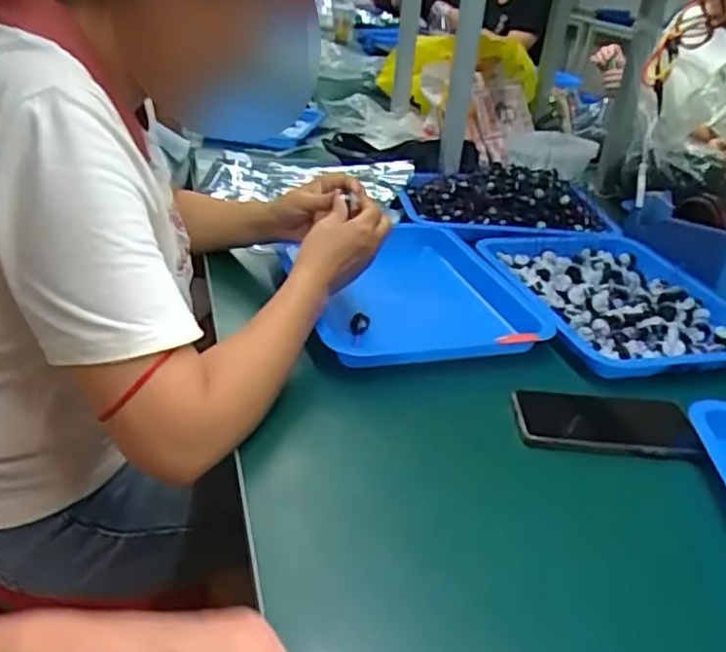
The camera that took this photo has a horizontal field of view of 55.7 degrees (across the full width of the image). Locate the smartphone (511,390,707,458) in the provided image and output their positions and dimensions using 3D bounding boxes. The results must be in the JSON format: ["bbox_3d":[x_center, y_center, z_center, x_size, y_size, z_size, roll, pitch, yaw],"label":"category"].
[{"bbox_3d":[0.221,0.088,0.636,0.157,0.013,0.079,5,30,-1],"label":"smartphone"}]

